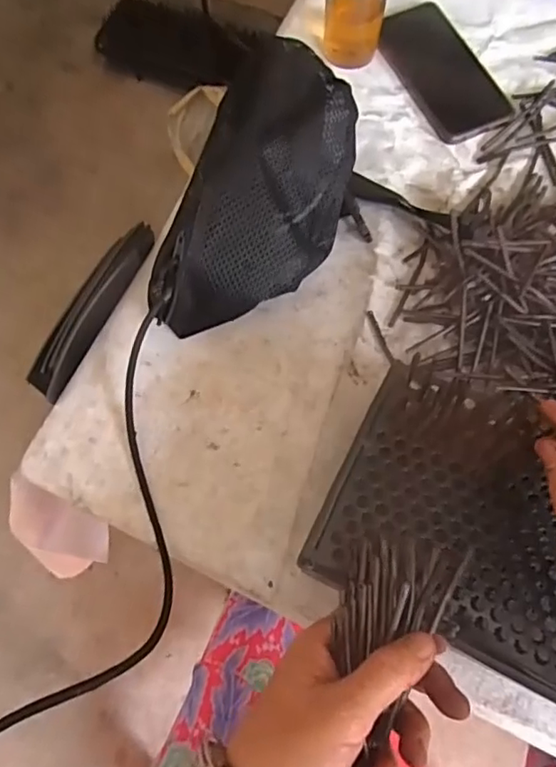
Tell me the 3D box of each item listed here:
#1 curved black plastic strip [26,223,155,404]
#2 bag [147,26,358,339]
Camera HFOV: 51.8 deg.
[{"bbox_3d":[-0.150,-0.064,0.463,0.026,0.018,0.162,23,73,10],"label":"curved black plastic strip"},{"bbox_3d":[0.000,-0.163,0.456,0.109,0.104,0.271,20,72,9],"label":"bag"}]

